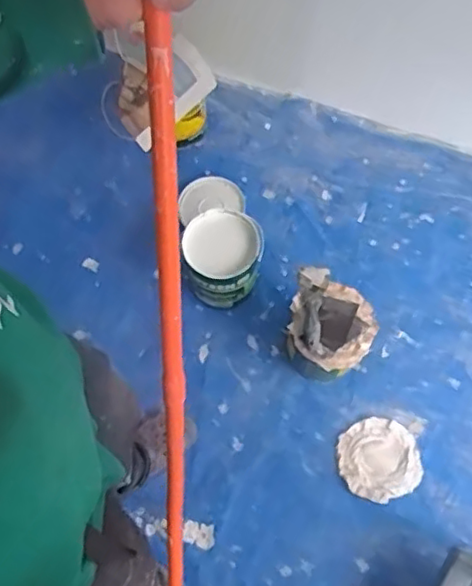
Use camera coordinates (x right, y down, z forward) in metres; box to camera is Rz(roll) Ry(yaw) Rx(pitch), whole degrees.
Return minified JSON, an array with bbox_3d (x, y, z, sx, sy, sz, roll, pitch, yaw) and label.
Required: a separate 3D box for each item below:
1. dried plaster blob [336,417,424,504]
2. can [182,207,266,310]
[{"bbox_3d":[0.313,0.363,1.387,0.171,0.023,0.171,-1,69,2],"label":"dried plaster blob"},{"bbox_3d":[-0.024,-0.078,1.445,0.162,0.237,0.166,0,69,0],"label":"can"}]

